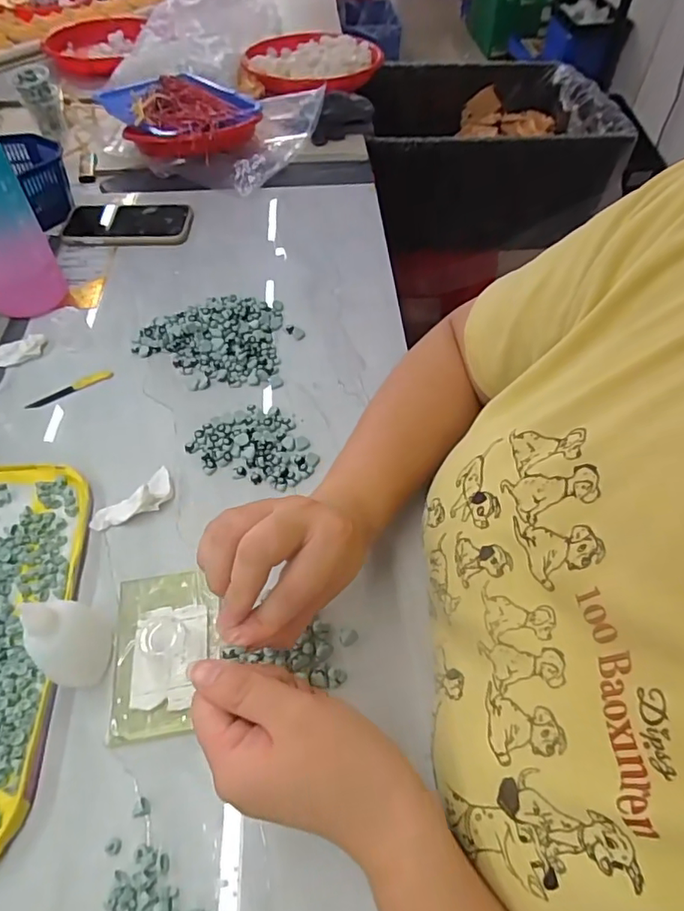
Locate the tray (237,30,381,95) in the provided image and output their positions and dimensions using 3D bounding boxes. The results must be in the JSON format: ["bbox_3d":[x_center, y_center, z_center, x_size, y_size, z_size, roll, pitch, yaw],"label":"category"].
[{"bbox_3d":[-0.059,-0.714,0.955,0.239,0.042,0.247,25,55,15],"label":"tray"}]

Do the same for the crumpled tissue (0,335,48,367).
[{"bbox_3d":[-0.327,-0.103,0.528,0.062,0.011,0.028,-19,56,-18],"label":"crumpled tissue"}]

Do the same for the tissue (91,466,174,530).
[{"bbox_3d":[-0.164,0.035,0.417,0.067,0.025,0.026,-31,60,-25],"label":"tissue"}]

